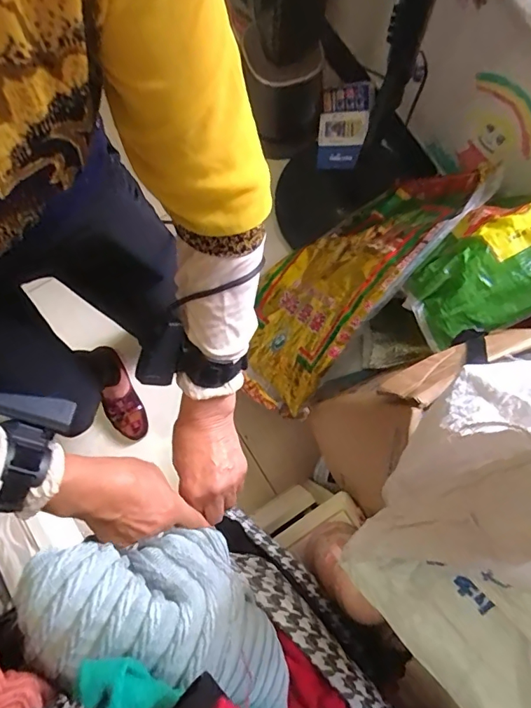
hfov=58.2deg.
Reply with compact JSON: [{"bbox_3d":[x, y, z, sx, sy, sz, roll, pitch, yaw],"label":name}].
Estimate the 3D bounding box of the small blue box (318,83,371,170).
[{"bbox_3d":[0.203,-0.594,1.252,0.131,0.030,0.212,5,97,19],"label":"small blue box"}]

